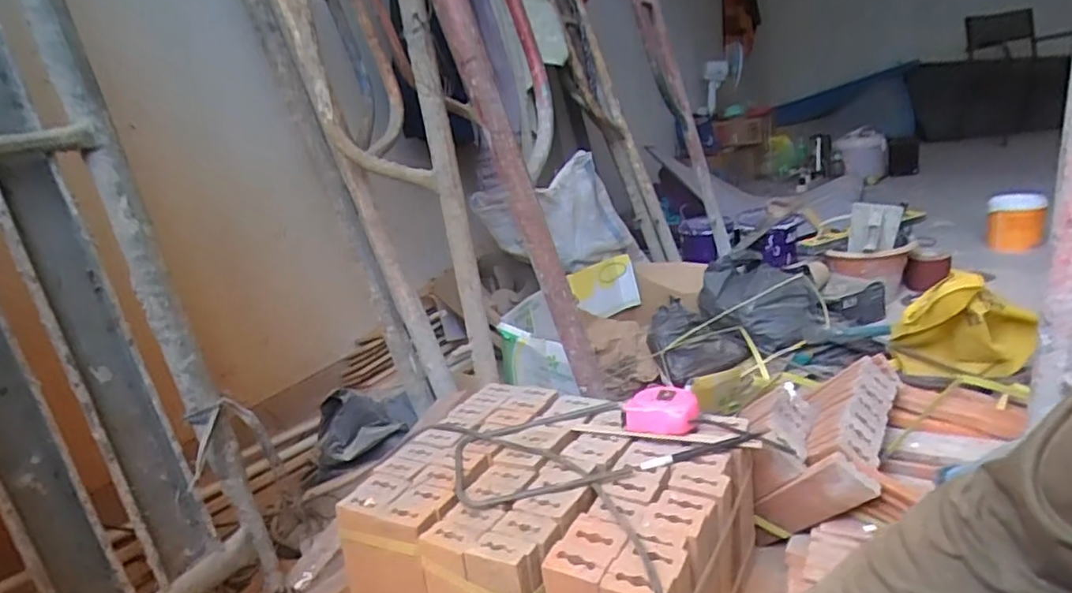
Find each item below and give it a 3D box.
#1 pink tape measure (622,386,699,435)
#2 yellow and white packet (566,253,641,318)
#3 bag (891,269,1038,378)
[{"bbox_3d":[0.165,0.151,0.816,0.094,0.045,0.068,-2,18,19],"label":"pink tape measure"},{"bbox_3d":[0.187,-0.021,1.623,0.204,0.137,0.022,-20,-4,-28],"label":"yellow and white packet"},{"bbox_3d":[0.757,0.059,1.091,0.227,0.215,0.125,2,19,29],"label":"bag"}]

